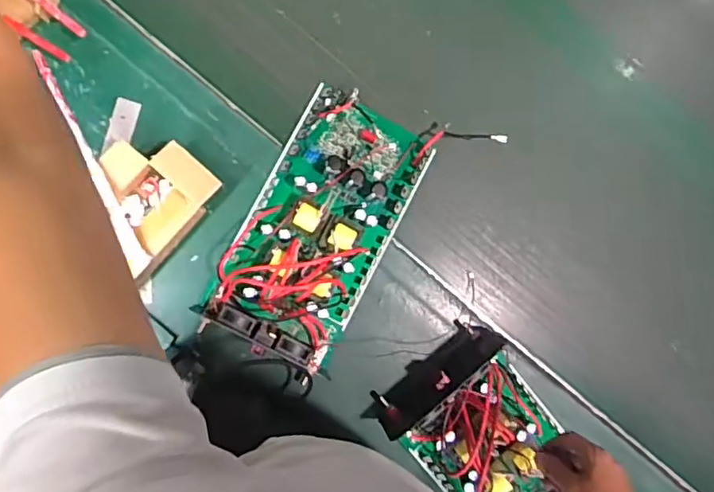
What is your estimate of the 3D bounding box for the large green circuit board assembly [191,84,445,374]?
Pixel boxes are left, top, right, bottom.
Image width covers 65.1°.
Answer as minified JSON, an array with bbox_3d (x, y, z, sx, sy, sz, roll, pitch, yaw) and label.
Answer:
[{"bbox_3d":[-0.042,-0.032,0.734,0.186,0.072,0.355,29,85,-7],"label":"large green circuit board assembly"}]

